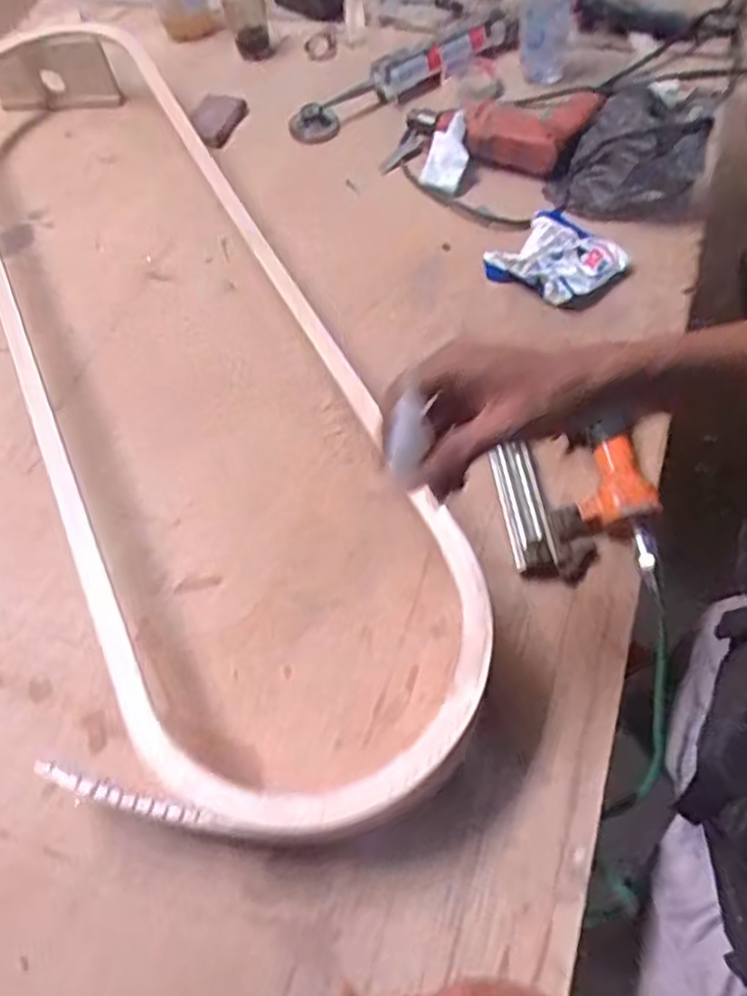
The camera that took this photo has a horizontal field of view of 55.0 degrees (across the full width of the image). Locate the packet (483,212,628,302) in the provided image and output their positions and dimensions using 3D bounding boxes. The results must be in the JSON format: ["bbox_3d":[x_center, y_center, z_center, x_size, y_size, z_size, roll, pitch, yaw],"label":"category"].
[{"bbox_3d":[0.218,-0.291,0.859,0.139,0.035,0.129,39,68,23],"label":"packet"}]

